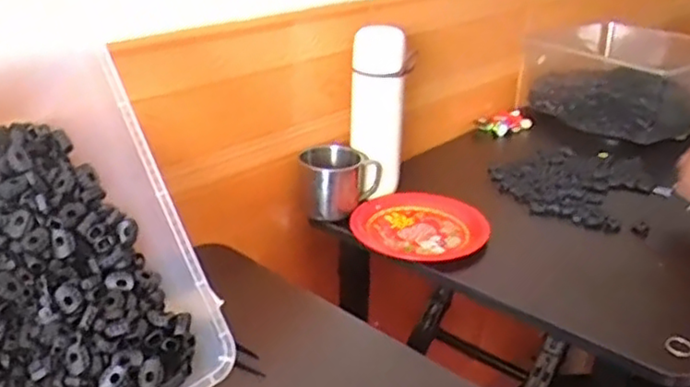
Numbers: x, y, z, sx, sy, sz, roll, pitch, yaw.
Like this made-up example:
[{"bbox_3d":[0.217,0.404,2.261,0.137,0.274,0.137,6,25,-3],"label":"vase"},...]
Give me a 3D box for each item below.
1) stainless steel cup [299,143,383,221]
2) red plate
[{"bbox_3d":[-0.004,-0.015,0.895,0.107,0.078,0.066,0,26,-5],"label":"stainless steel cup"},{"bbox_3d":[0.089,0.037,0.881,0.165,0.022,0.163,2,26,-1],"label":"red plate"}]

